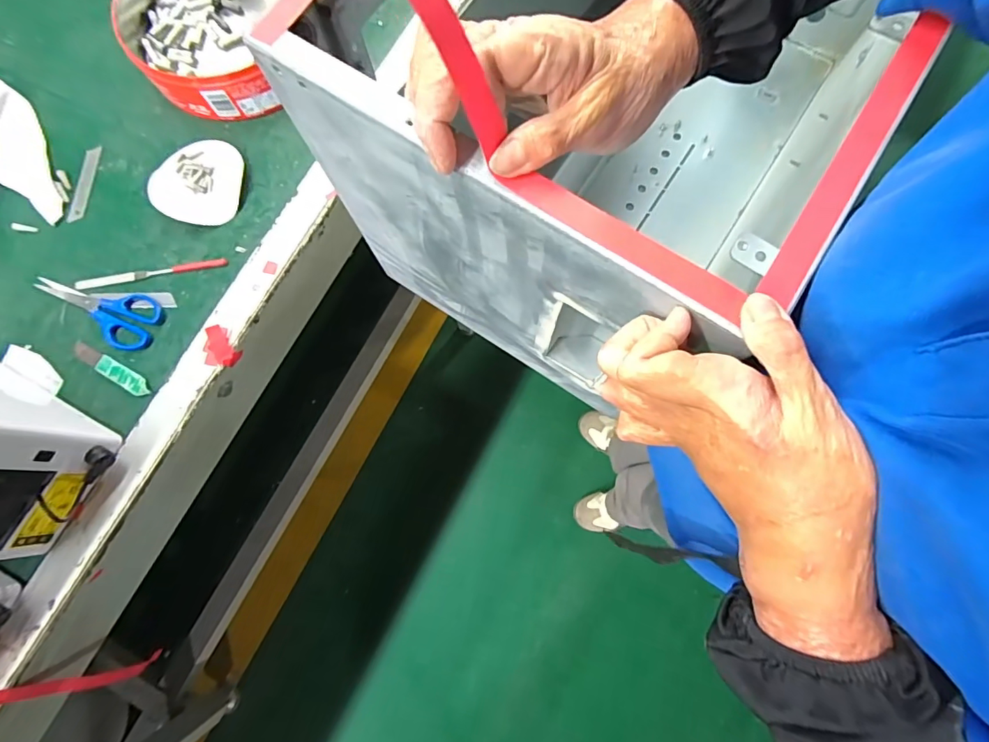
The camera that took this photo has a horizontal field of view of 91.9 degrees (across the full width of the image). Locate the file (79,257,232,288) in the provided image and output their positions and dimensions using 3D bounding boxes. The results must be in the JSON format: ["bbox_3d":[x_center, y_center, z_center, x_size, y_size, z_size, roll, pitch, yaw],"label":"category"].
[{"bbox_3d":[-0.392,-0.112,0.548,0.169,0.004,0.012,-9,78,-1],"label":"file"}]

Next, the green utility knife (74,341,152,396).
[{"bbox_3d":[-0.422,-0.003,0.526,0.104,0.004,0.021,29,80,7],"label":"green utility knife"}]

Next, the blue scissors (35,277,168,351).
[{"bbox_3d":[-0.449,-0.069,0.540,0.147,0.010,0.062,17,79,5],"label":"blue scissors"}]

